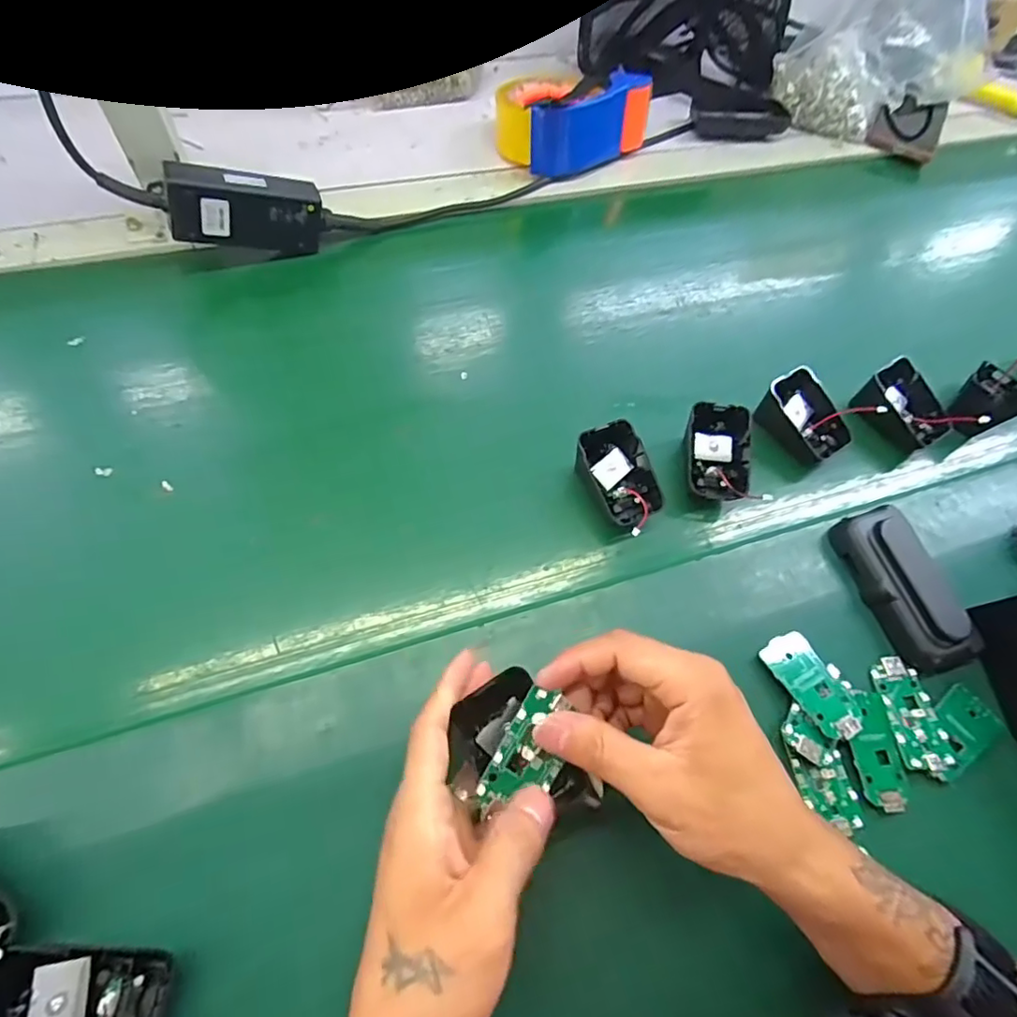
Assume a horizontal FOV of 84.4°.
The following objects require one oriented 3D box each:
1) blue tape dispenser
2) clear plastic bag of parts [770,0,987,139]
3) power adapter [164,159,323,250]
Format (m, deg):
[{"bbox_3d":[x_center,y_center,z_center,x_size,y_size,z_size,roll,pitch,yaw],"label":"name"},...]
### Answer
[{"bbox_3d":[0.065,-0.400,0.574,0.142,0.062,0.085,-29,67,-19],"label":"blue tape dispenser"},{"bbox_3d":[0.404,-0.503,0.602,0.189,0.207,0.076,23,62,8],"label":"clear plastic bag of parts"},{"bbox_3d":[-0.214,-0.245,0.461,0.113,0.050,0.026,-10,61,-32],"label":"power adapter"}]

